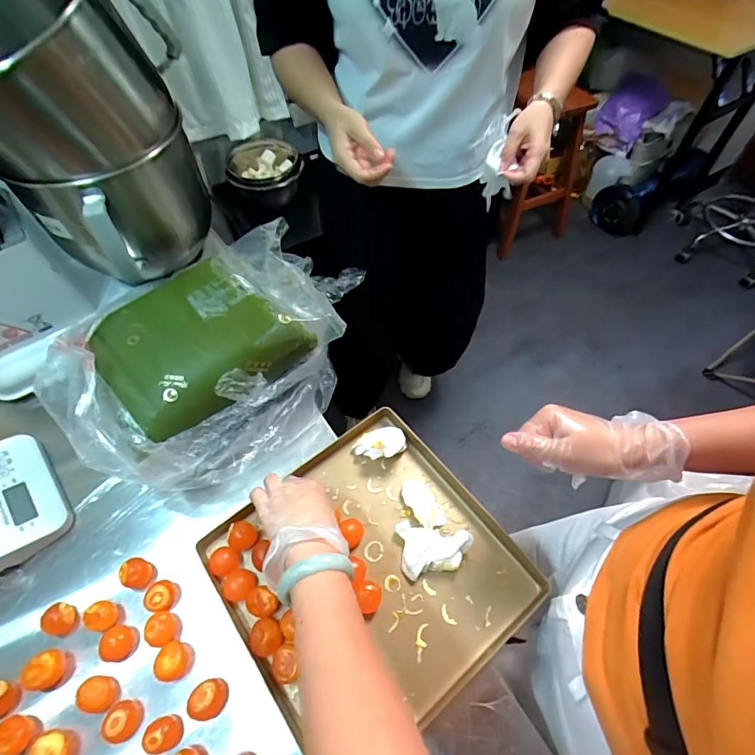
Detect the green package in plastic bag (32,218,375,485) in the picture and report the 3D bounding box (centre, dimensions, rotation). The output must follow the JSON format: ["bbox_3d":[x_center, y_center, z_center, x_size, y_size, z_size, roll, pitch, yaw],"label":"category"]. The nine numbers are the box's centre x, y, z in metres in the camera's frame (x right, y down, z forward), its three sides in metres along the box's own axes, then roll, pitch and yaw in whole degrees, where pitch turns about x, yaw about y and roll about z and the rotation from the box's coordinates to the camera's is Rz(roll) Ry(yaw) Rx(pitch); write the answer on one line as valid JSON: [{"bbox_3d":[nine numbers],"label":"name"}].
[{"bbox_3d":[-0.203,-0.026,0.533,0.238,0.131,0.329,30,63,19],"label":"green package in plastic bag"}]

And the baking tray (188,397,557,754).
[{"bbox_3d":[-0.009,0.208,0.468,0.286,0.035,0.283,-34,63,-19],"label":"baking tray"}]

